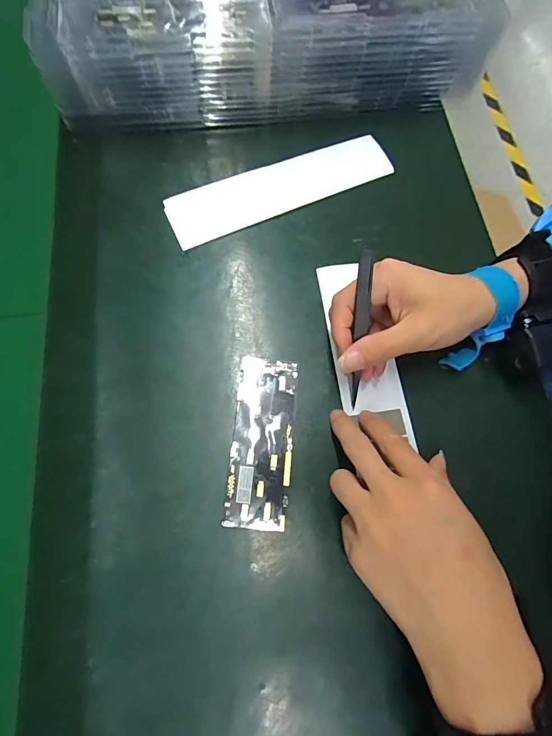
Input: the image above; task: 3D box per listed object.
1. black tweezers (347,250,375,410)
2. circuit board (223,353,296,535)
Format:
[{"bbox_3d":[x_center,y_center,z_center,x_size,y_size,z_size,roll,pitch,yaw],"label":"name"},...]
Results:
[{"bbox_3d":[0.060,-0.024,0.275,0.010,0.115,0.010,0,30,1],"label":"black tweezers"},{"bbox_3d":[-0.010,0.051,0.286,0.044,0.004,0.124,4,70,2],"label":"circuit board"}]

